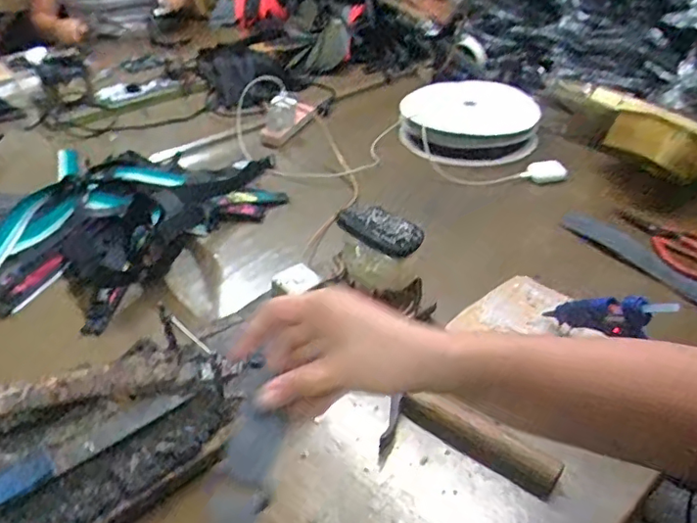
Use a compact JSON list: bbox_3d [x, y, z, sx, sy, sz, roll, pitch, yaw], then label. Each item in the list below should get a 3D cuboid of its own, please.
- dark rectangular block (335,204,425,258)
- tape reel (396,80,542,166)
[{"bbox_3d":[0.035,-0.036,0.631,0.043,0.025,0.100,-32,46,-34],"label":"dark rectangular block"},{"bbox_3d":[0.222,-0.253,1.055,0.251,0.080,0.215,5,37,9],"label":"tape reel"}]

